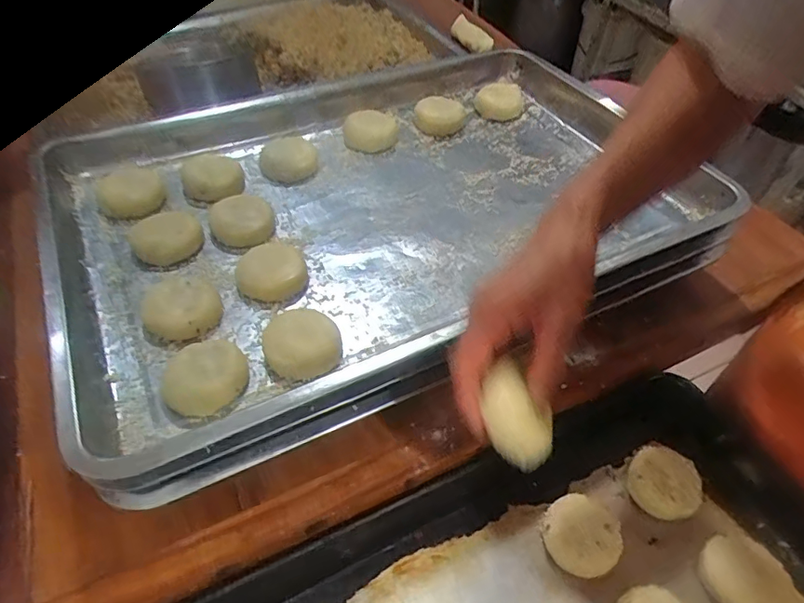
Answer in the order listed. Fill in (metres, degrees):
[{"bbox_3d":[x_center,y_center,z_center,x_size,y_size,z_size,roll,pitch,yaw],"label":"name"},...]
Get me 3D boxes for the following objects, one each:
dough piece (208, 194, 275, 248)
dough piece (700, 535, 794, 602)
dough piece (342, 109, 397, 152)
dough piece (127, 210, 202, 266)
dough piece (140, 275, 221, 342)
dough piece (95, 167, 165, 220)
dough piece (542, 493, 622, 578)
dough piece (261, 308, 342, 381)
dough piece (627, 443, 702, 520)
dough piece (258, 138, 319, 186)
[{"bbox_3d":[-0.158,-0.086,0.513,0.060,0.023,0.071,-14,51,-15],"label":"dough piece"},{"bbox_3d":[0.265,0.215,0.408,0.051,0.018,0.059,-25,55,-23],"label":"dough piece"},{"bbox_3d":[-0.039,-0.212,0.641,0.065,0.024,0.073,1,49,-3],"label":"dough piece"},{"bbox_3d":[-0.221,-0.065,0.489,0.061,0.021,0.062,2,49,-2],"label":"dough piece"},{"bbox_3d":[-0.184,0.000,0.432,0.059,0.017,0.070,-20,53,-20],"label":"dough piece"},{"bbox_3d":[-0.275,-0.109,0.532,0.061,0.016,0.071,-20,53,-20],"label":"dough piece"},{"bbox_3d":[0.143,0.188,0.422,0.057,0.024,0.059,2,49,-2],"label":"dough piece"},{"bbox_3d":[-0.078,0.031,0.409,0.061,0.017,0.057,2,49,-2],"label":"dough piece"},{"bbox_3d":[0.226,0.157,0.452,0.057,0.024,0.063,28,53,20],"label":"dough piece"},{"bbox_3d":[-0.129,-0.160,0.591,0.063,0.018,0.080,-7,50,-9],"label":"dough piece"}]

